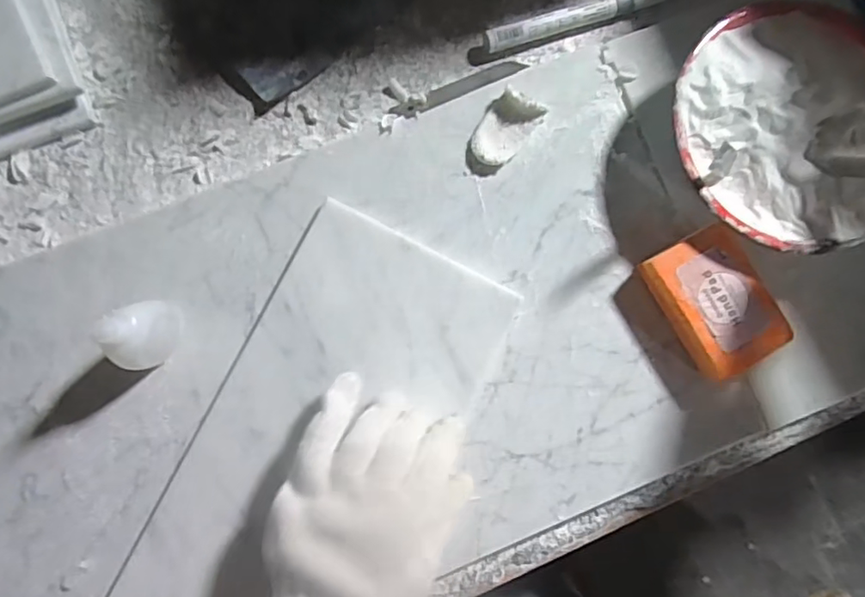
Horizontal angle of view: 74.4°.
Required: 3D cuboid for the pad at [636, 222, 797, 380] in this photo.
[{"bbox_3d":[0.190,0.003,0.389,0.065,0.032,0.091,-30,86,-5],"label":"pad"}]

